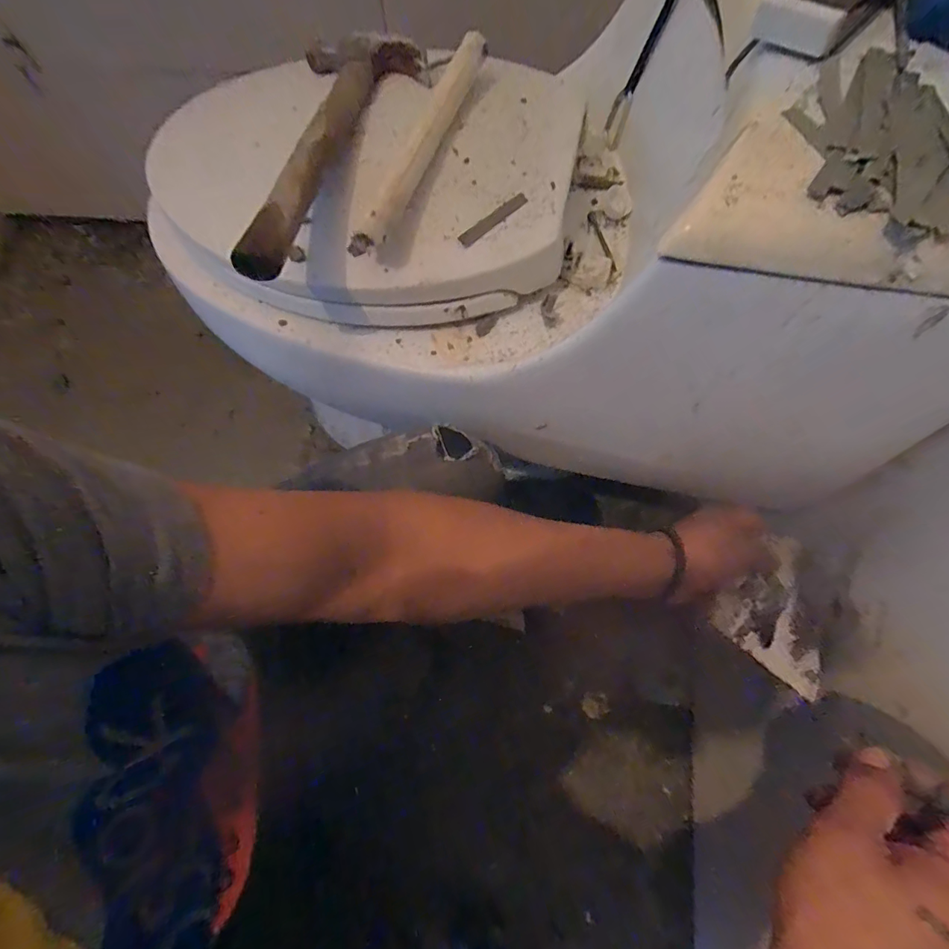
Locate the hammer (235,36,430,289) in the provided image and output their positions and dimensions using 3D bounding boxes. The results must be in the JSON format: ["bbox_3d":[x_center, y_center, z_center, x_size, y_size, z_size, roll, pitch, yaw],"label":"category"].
[{"bbox_3d":[-0.132,-0.271,0.374,0.077,0.035,0.286,16,68,8],"label":"hammer"}]

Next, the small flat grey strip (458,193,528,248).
[{"bbox_3d":[0.016,-0.213,0.381,0.070,0.004,0.011,-40,92,-6],"label":"small flat grey strip"}]

